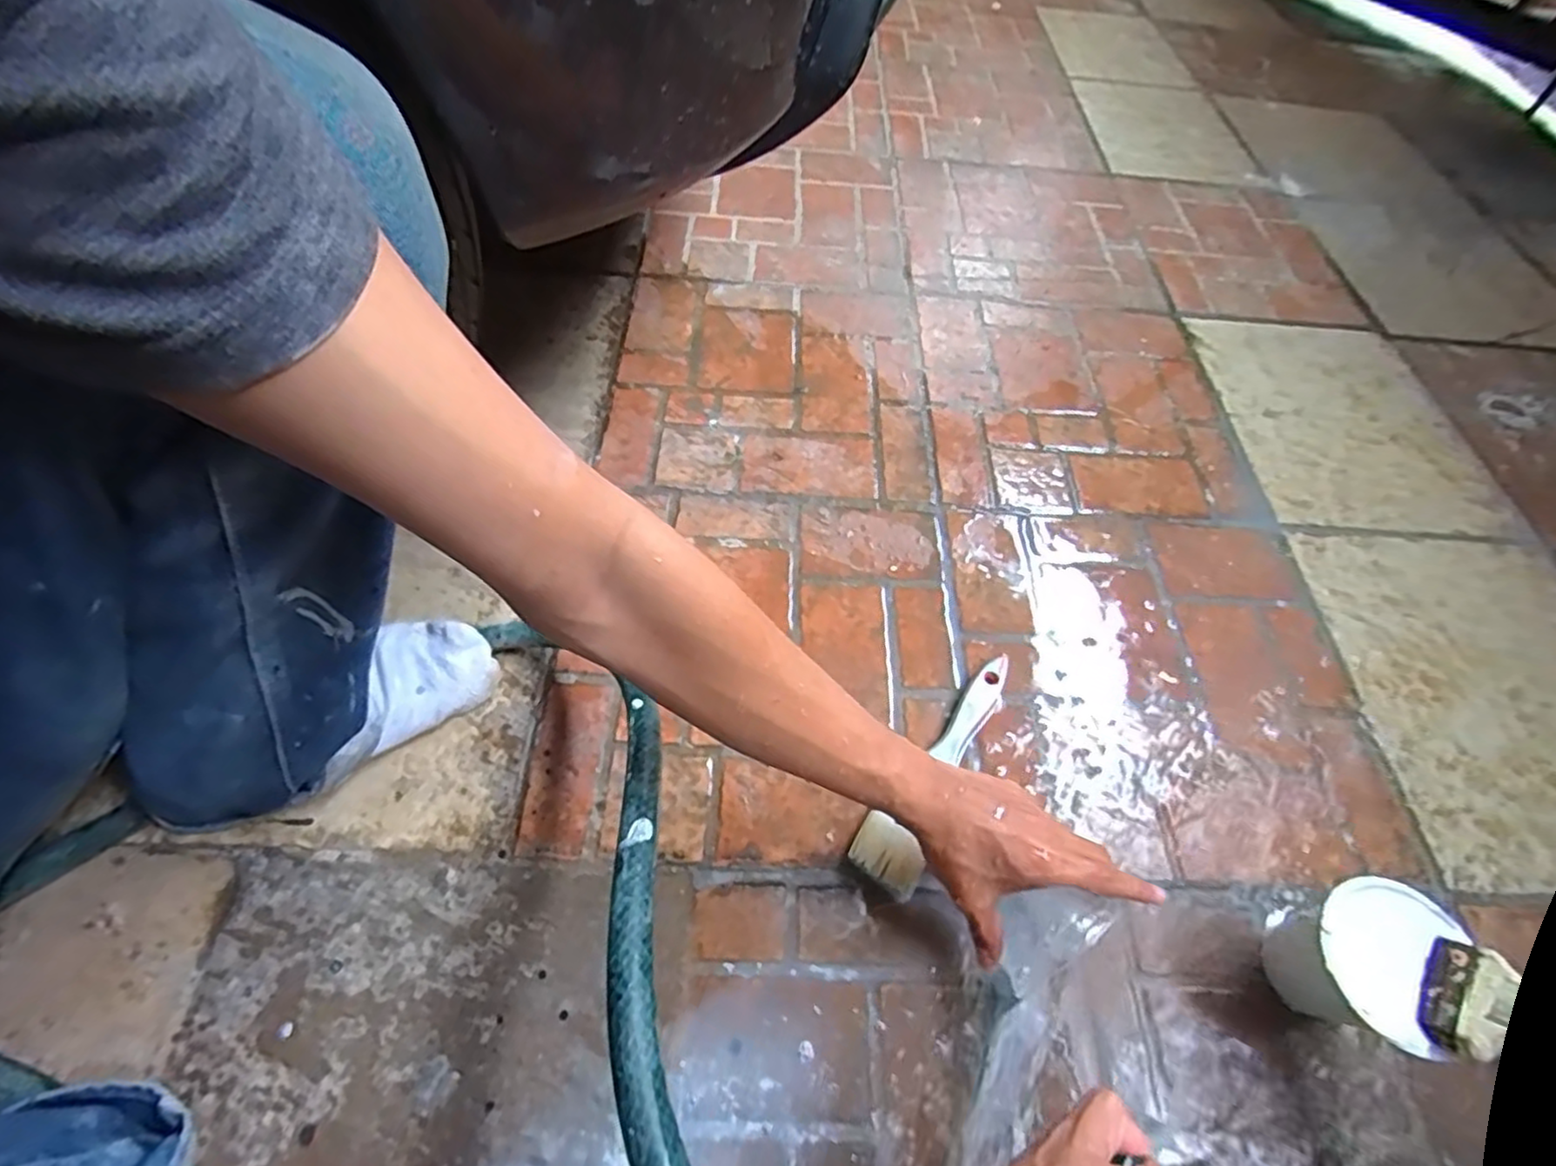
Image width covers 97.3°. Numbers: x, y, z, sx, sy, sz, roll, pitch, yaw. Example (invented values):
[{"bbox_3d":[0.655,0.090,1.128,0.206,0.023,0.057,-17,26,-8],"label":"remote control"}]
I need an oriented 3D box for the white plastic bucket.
[{"bbox_3d":[0.355,0.239,0.428,0.083,0.088,0.082,2,58,-3],"label":"white plastic bucket"}]

